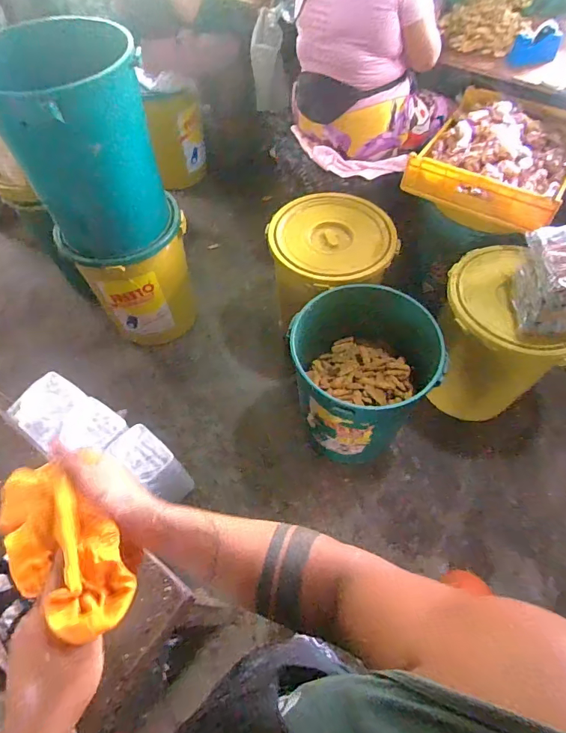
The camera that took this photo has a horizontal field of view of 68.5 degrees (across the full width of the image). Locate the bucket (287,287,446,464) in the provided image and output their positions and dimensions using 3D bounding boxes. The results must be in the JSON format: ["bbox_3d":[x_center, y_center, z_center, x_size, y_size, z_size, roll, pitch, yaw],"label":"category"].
[{"bbox_3d":[0.268,0.056,1.436,0.420,0.558,0.427,-1,58,1],"label":"bucket"}]

